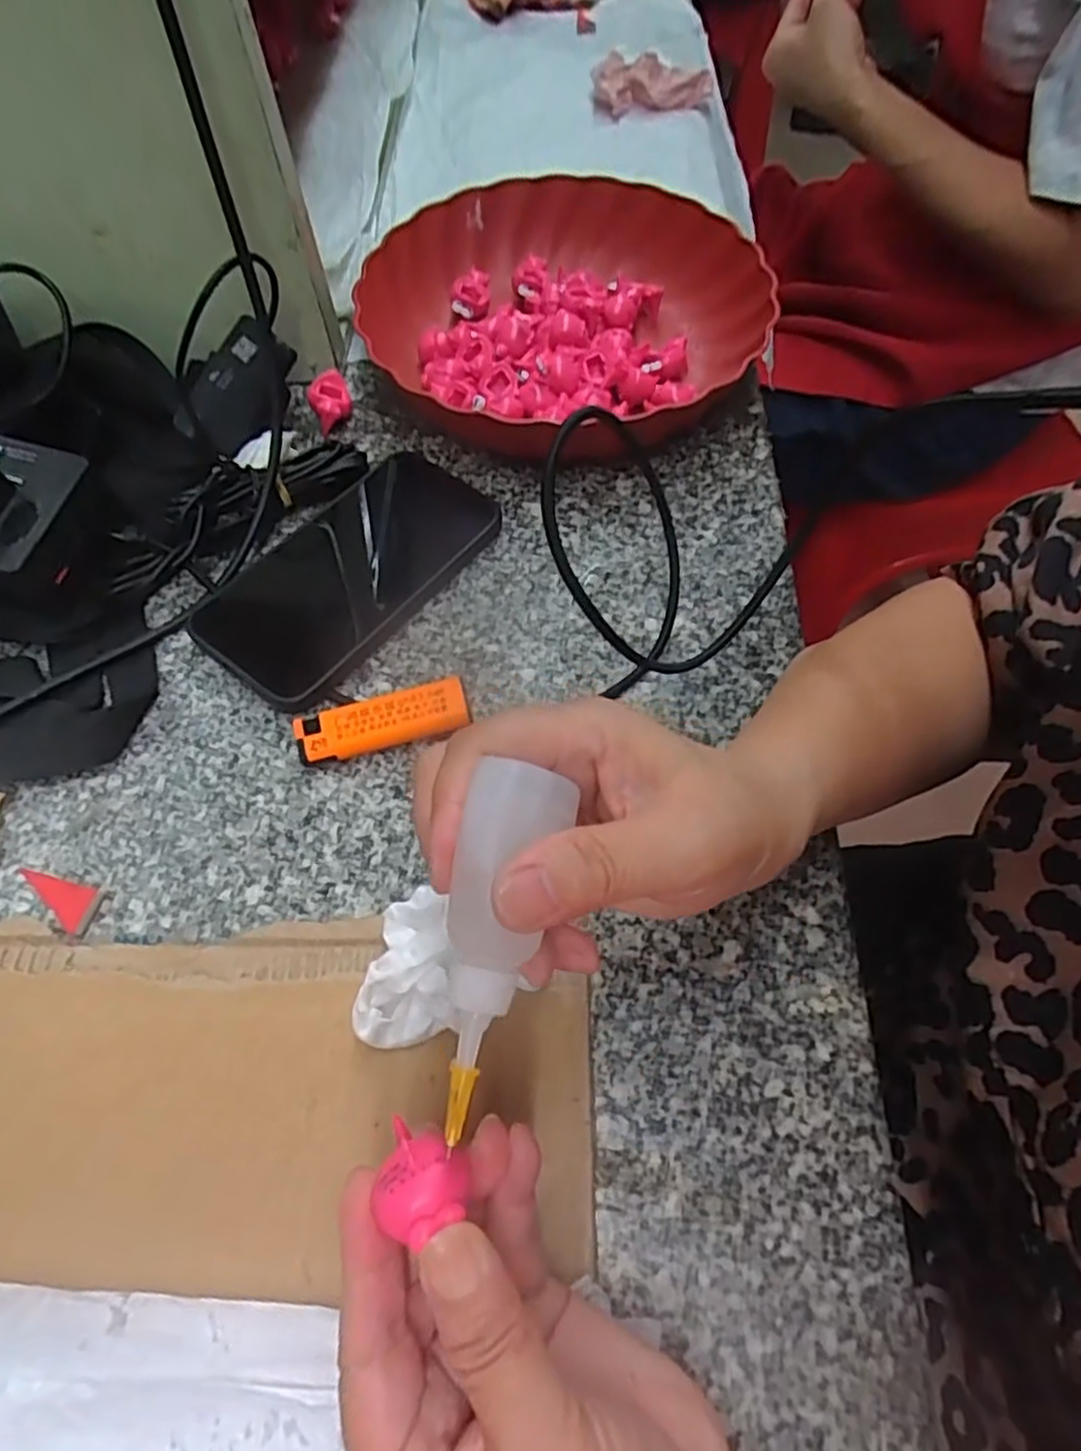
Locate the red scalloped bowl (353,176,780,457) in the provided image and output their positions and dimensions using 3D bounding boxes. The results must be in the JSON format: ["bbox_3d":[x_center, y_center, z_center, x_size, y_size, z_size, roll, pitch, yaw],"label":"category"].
[{"bbox_3d":[0.016,-0.258,0.469,0.238,0.050,0.252,-28,64,-15],"label":"red scalloped bowl"}]

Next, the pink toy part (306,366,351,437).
[{"bbox_3d":[-0.129,-0.199,0.450,0.024,0.022,0.033,-15,61,-9],"label":"pink toy part"}]

